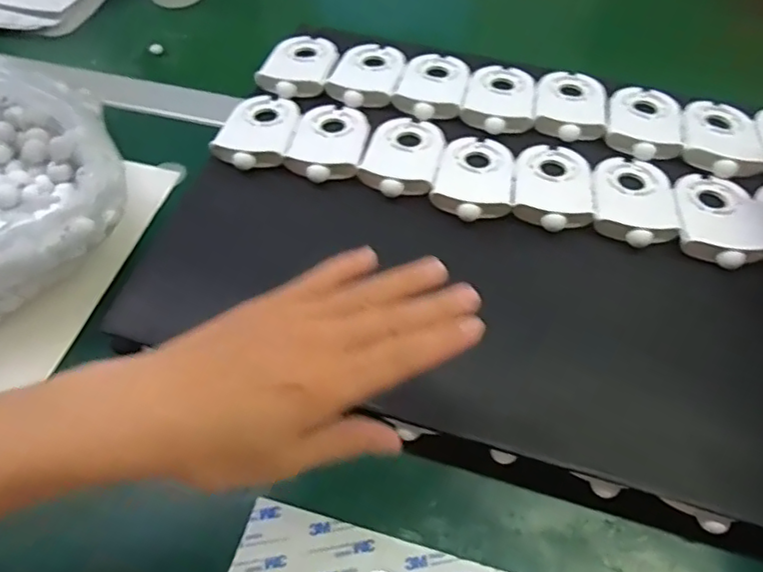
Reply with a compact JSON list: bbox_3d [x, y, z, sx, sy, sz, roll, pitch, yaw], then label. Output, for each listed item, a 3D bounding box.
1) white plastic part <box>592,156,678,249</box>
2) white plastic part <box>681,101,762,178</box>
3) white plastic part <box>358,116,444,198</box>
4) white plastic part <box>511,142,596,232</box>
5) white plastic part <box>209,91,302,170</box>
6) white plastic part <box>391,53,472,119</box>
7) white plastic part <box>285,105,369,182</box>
[{"bbox_3d":[0.187,-0.066,0.446,0.055,0.011,0.088,9,56,7],"label":"white plastic part"},{"bbox_3d":[0.276,-0.123,0.482,0.059,0.013,0.087,17,57,12],"label":"white plastic part"},{"bbox_3d":[0.019,-0.103,0.476,0.057,0.017,0.089,13,57,9],"label":"white plastic part"},{"bbox_3d":[0.131,-0.078,0.453,0.057,0.011,0.091,11,56,7],"label":"white plastic part"},{"bbox_3d":[-0.098,-0.131,0.490,0.057,0.016,0.090,4,56,3],"label":"white plastic part"},{"bbox_3d":[0.046,-0.178,0.522,0.057,0.010,0.089,12,56,8],"label":"white plastic part"},{"bbox_3d":[-0.041,-0.119,0.482,0.056,0.013,0.089,8,56,6],"label":"white plastic part"}]

